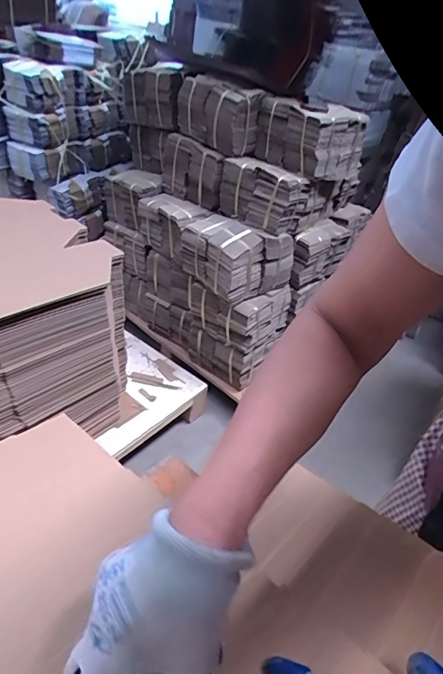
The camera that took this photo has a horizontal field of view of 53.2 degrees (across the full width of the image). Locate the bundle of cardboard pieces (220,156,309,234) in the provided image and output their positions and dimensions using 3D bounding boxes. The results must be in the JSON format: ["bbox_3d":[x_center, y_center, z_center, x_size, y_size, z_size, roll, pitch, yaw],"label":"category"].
[{"bbox_3d":[0.121,-0.443,1.374,0.126,0.172,0.250,-24,49,-37],"label":"bundle of cardboard pieces"}]

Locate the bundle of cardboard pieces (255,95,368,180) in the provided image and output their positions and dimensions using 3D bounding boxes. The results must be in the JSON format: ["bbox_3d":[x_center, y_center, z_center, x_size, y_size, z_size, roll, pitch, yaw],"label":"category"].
[{"bbox_3d":[0.275,-0.636,1.405,0.259,0.188,0.252,-24,49,-37],"label":"bundle of cardboard pieces"}]

